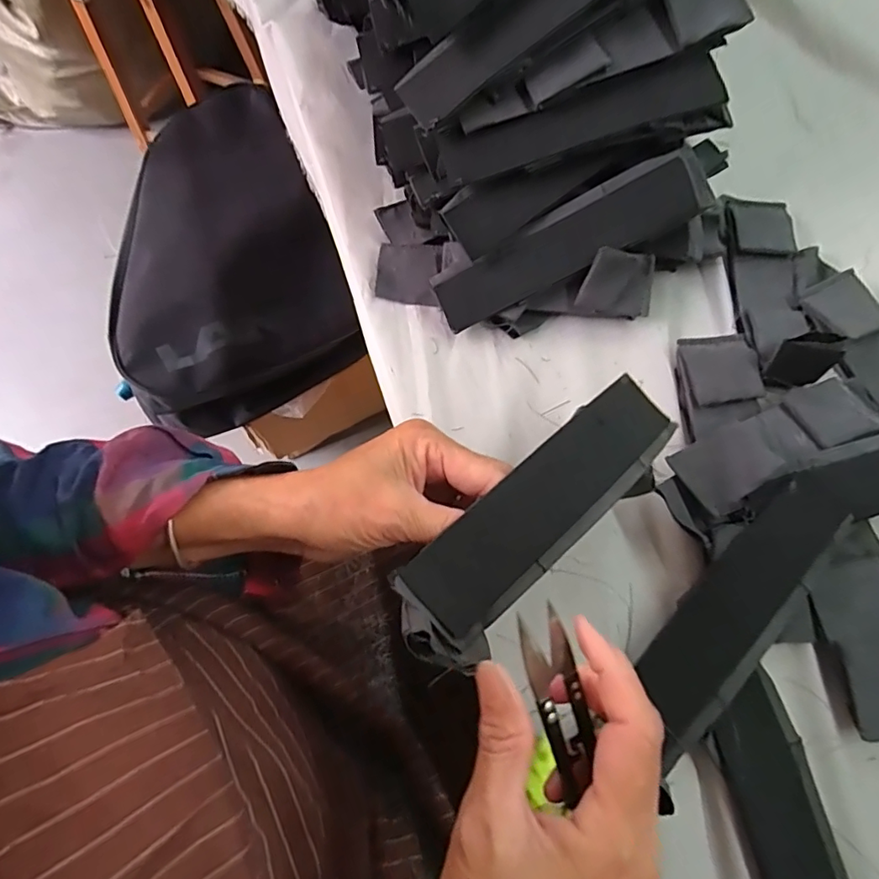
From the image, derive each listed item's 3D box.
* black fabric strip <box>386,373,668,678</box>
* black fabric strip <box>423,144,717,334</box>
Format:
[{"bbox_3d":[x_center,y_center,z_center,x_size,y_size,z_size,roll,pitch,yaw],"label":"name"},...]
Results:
[{"bbox_3d":[0.057,0.031,0.261,0.188,0.019,0.049,-38,74,-24],"label":"black fabric strip"},{"bbox_3d":[0.089,-0.137,0.371,0.194,0.011,0.045,-25,94,8],"label":"black fabric strip"}]

